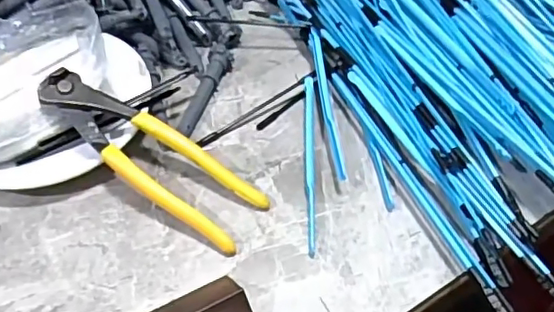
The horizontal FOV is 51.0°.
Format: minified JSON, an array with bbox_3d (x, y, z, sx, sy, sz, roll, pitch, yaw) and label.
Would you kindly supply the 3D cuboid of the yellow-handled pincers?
[{"bbox_3d":[-0.084,-0.005,0.385,0.166,0.016,0.054,35,58,5],"label":"yellow-handled pincers"}]

